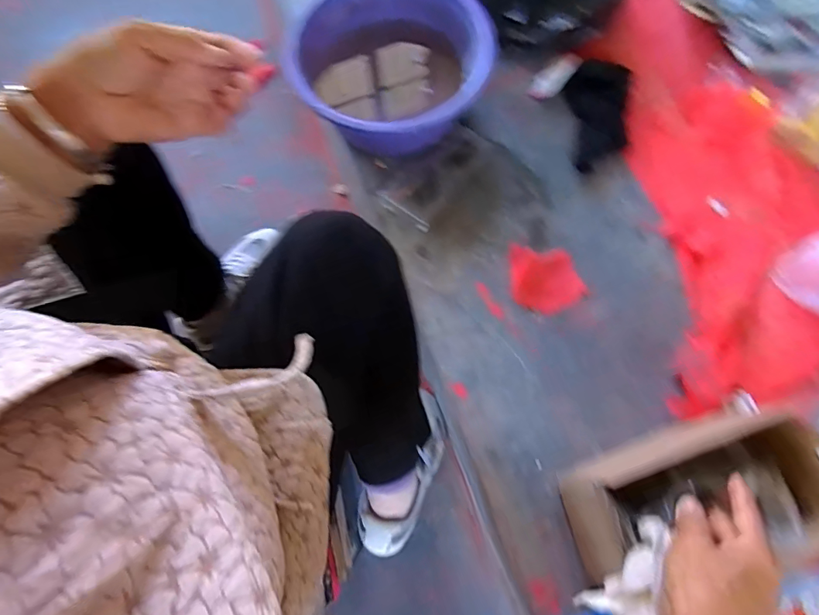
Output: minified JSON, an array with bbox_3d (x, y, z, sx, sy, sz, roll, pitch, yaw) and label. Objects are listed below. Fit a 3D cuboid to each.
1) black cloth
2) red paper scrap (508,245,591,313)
[{"bbox_3d":[0.297,-0.303,0.699,0.094,0.036,0.177,7,73,4],"label":"black cloth"},{"bbox_3d":[0.197,-0.042,0.632,0.100,0.004,0.096,1,73,2],"label":"red paper scrap"}]

